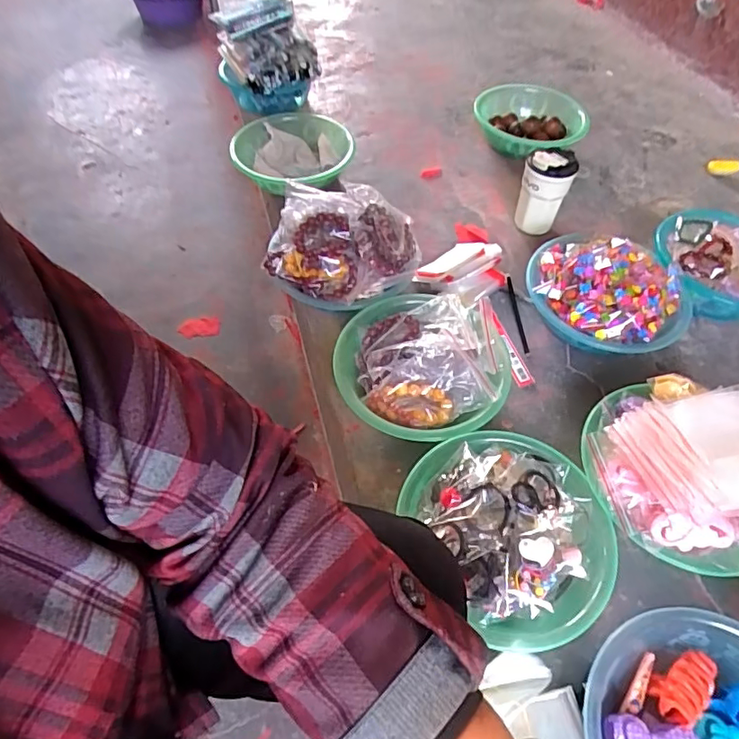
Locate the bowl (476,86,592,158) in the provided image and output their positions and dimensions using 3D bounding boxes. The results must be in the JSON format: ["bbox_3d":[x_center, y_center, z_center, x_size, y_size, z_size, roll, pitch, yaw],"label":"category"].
[{"bbox_3d":[0.339,-0.523,1.117,0.234,0.083,0.201,24,57,14],"label":"bowl"}]

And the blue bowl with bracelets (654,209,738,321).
[{"bbox_3d":[0.581,-0.174,0.861,0.219,0.092,0.207,1,54,-2],"label":"blue bowl with bracelets"}]

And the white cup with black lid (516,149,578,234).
[{"bbox_3d":[0.307,-0.315,0.923,0.083,0.143,0.075,20,56,12],"label":"white cup with black lid"}]

